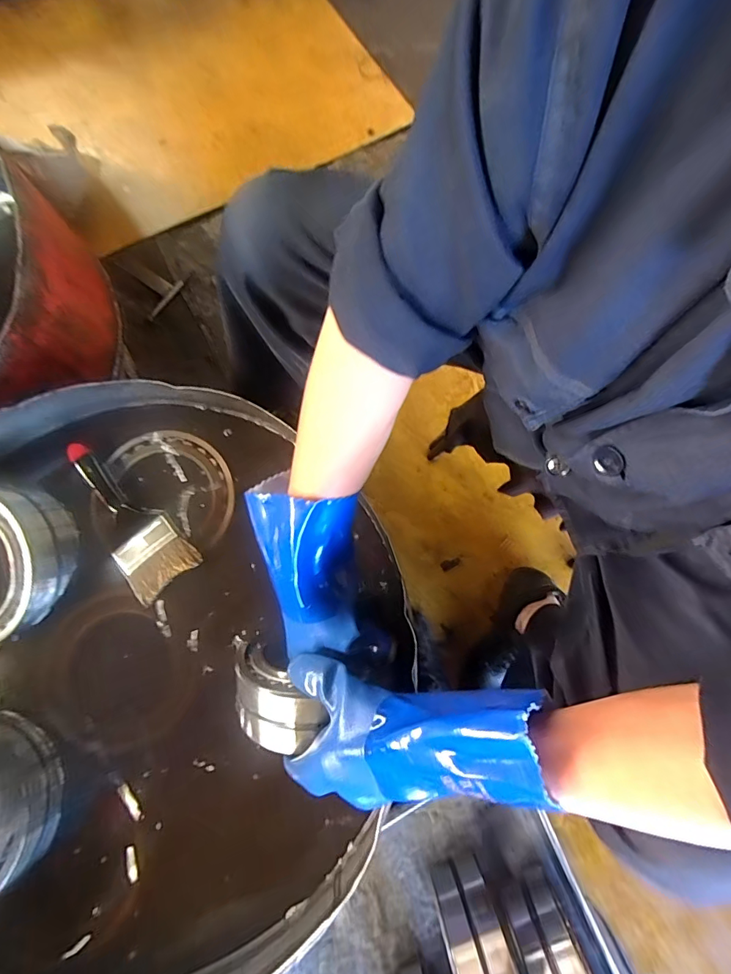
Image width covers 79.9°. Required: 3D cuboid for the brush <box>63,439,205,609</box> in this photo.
[{"bbox_3d":[-0.271,0.028,0.489,0.073,0.012,0.198,-39,79,-9],"label":"brush"}]

